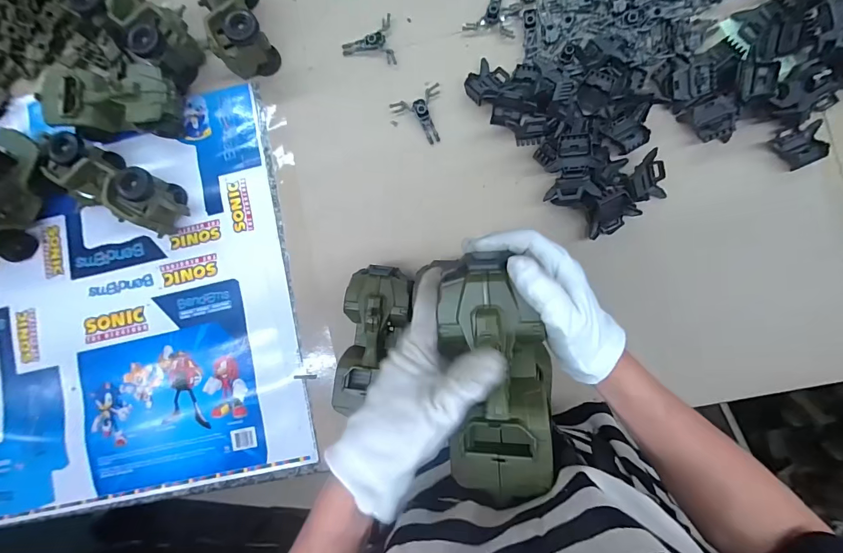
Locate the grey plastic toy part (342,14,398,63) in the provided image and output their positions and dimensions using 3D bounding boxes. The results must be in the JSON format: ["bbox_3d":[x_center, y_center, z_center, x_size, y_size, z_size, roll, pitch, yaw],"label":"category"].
[{"bbox_3d":[-0.078,-0.340,0.572,0.074,0.018,0.069,-8,84,4],"label":"grey plastic toy part"}]

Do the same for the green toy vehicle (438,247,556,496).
[{"bbox_3d":[0.060,0.074,0.315,0.084,0.059,0.181,-9,94,4],"label":"green toy vehicle"}]

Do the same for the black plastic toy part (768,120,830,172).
[{"bbox_3d":[0.489,-0.167,0.506,0.052,0.016,0.049,-23,84,2],"label":"black plastic toy part"}]

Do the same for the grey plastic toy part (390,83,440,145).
[{"bbox_3d":[0.003,-0.226,0.559,0.072,0.018,0.074,-23,83,3],"label":"grey plastic toy part"}]

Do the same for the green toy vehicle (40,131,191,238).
[{"bbox_3d":[-0.413,-0.121,0.551,0.189,0.081,0.070,27,88,7],"label":"green toy vehicle"}]

